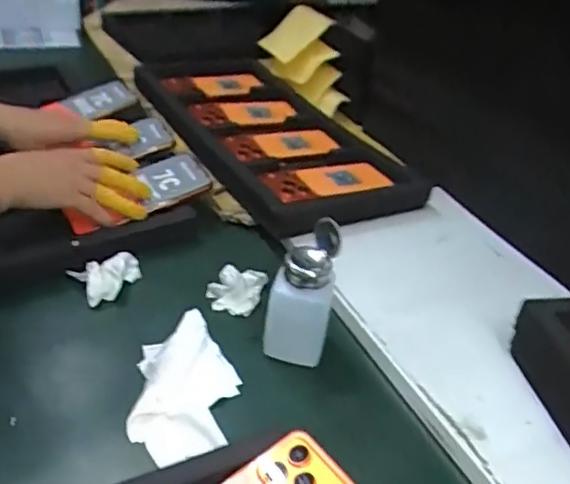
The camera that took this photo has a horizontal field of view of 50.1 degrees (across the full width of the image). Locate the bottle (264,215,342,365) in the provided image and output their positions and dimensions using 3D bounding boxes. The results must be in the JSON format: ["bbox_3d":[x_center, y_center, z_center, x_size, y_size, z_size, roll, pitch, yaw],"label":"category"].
[{"bbox_3d":[0.015,0.050,0.540,0.058,0.129,0.046,7,36,-1],"label":"bottle"}]

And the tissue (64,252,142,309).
[{"bbox_3d":[-0.175,0.031,0.610,0.066,0.029,0.044,-20,44,-33],"label":"tissue"}]

